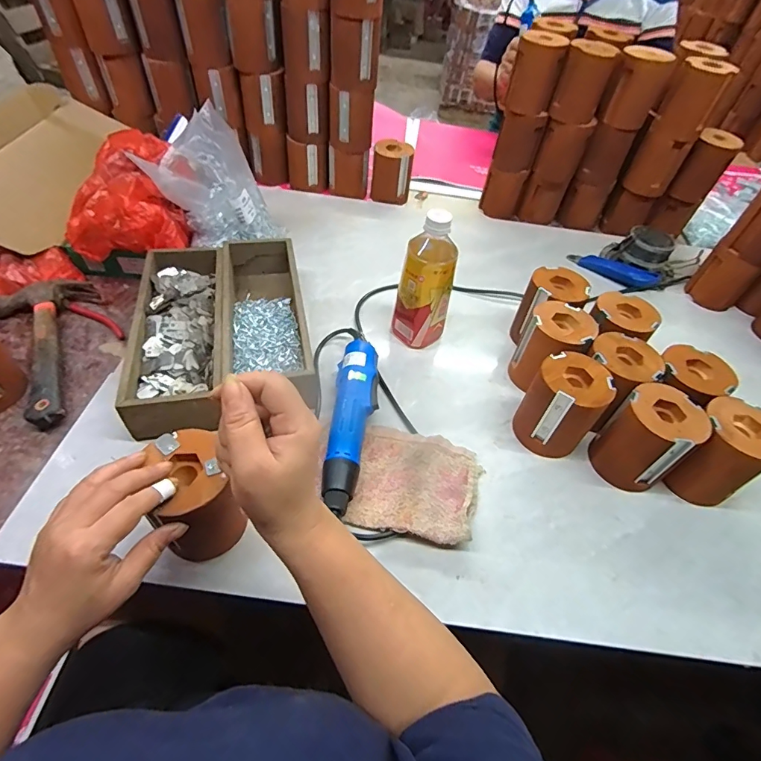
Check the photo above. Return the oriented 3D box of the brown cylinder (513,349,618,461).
[{"bbox_3d":[0.206,0.032,0.496,0.075,0.101,0.073,3,48,-3],"label":"brown cylinder"}]

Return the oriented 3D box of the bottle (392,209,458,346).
[{"bbox_3d":[0.057,-0.122,0.567,0.071,0.183,0.054,11,48,4],"label":"bottle"}]

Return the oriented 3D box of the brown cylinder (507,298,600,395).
[{"bbox_3d":[0.216,-0.040,0.560,0.079,0.094,0.081,3,48,-3],"label":"brown cylinder"}]

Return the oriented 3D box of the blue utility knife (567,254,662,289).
[{"bbox_3d":[0.413,-0.200,0.771,0.151,0.021,0.041,32,53,21],"label":"blue utility knife"}]

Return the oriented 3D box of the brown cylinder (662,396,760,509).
[{"bbox_3d":[0.363,0.084,0.472,0.082,0.103,0.073,-29,57,-28],"label":"brown cylinder"}]

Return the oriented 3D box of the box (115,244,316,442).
[{"bbox_3d":[-0.200,-0.076,0.562,0.200,0.058,0.295,-7,50,-12],"label":"box"}]

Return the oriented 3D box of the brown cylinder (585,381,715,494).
[{"bbox_3d":[0.291,0.066,0.478,0.073,0.099,0.077,-25,55,-25],"label":"brown cylinder"}]

